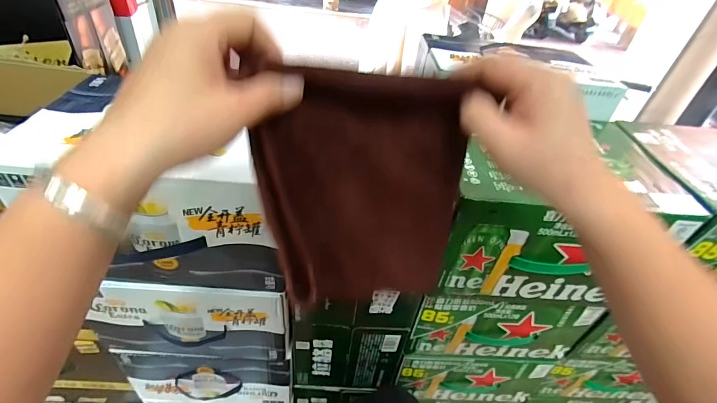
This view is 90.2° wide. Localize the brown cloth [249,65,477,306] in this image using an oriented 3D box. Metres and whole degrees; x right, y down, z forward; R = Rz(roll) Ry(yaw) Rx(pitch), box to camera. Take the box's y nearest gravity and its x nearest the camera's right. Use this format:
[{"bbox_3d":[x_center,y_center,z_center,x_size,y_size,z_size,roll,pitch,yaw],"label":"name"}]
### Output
[{"bbox_3d":[0.010,0.002,0.264,0.157,0.180,0.040,-2,21,-18],"label":"brown cloth"}]

